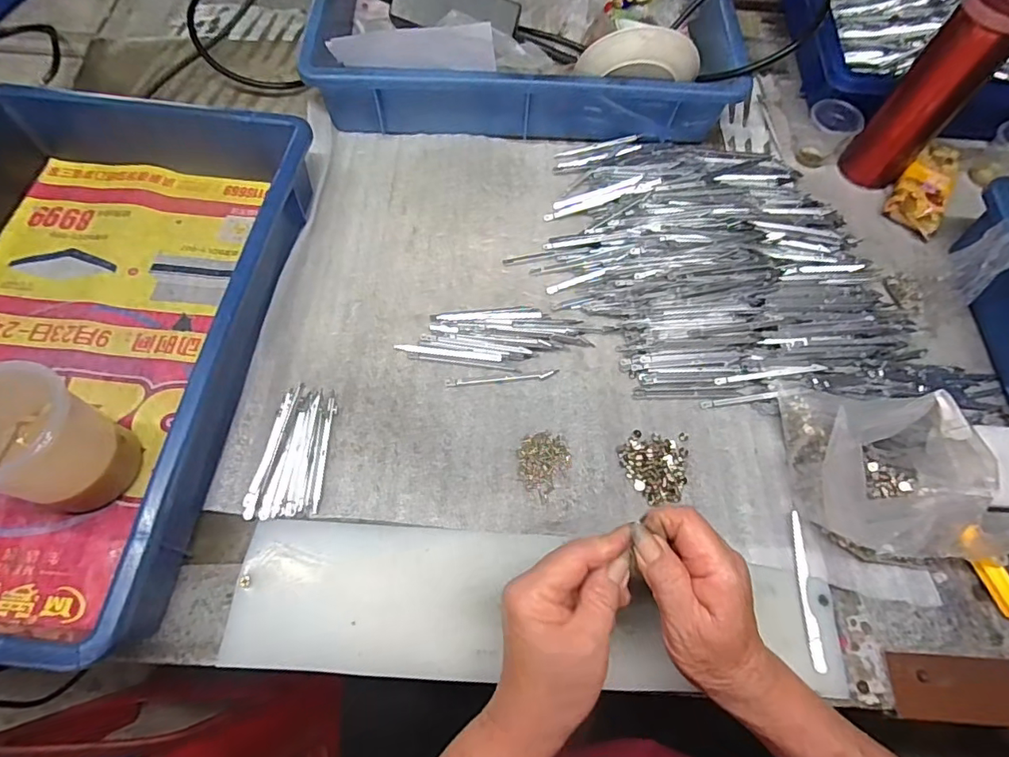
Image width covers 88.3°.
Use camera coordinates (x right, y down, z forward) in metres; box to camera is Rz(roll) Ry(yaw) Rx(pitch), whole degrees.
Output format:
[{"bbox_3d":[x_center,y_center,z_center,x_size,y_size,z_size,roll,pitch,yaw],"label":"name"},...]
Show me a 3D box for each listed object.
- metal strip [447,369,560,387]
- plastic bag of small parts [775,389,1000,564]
[{"bbox_3d":[-0.002,0.000,0.438,0.094,0.004,0.007,-5,65,-6],"label":"metal strip"},{"bbox_3d":[0.281,0.058,0.374,0.118,0.085,0.127,4,64,-2],"label":"plastic bag of small parts"}]

